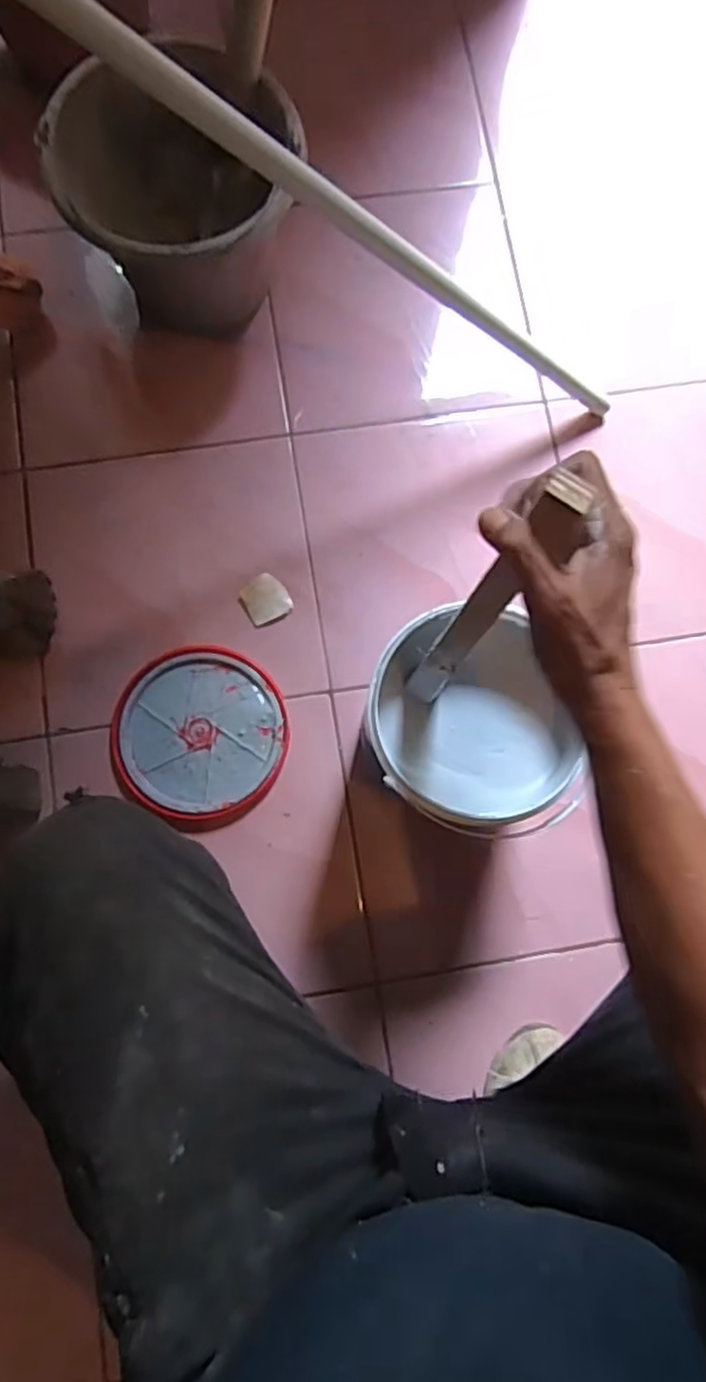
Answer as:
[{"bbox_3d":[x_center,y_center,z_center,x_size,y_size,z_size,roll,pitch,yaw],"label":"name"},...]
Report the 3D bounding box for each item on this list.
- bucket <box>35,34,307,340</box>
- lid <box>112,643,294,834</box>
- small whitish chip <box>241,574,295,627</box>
[{"bbox_3d":[-0.171,-0.500,0.724,0.235,0.180,0.219,0,81,0],"label":"bucket"},{"bbox_3d":[-0.161,0.045,0.716,0.179,0.022,0.181,0,81,0],"label":"lid"},{"bbox_3d":[-0.097,-0.100,0.746,0.047,0.005,0.050,-33,83,-5],"label":"small whitish chip"}]

